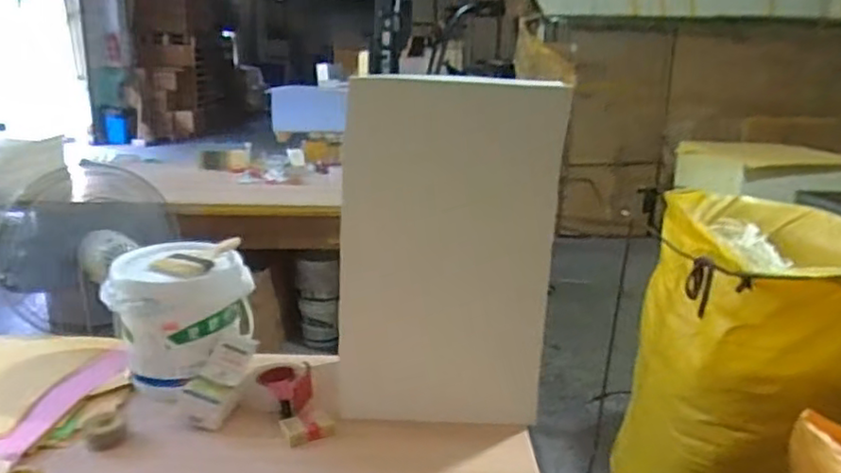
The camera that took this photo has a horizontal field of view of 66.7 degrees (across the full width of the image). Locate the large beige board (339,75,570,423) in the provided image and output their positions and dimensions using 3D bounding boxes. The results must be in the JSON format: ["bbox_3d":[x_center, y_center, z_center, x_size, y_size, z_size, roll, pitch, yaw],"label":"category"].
[{"bbox_3d":[0.048,0.038,1.154,0.376,0.620,0.037,3,12,5],"label":"large beige board"}]

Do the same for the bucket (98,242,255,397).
[{"bbox_3d":[-0.490,0.157,1.316,0.233,0.246,0.237,2,15,-1],"label":"bucket"}]

